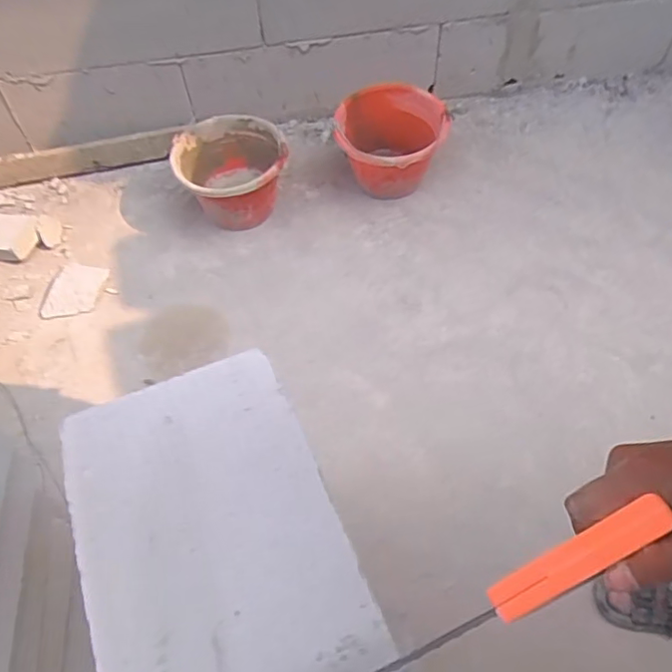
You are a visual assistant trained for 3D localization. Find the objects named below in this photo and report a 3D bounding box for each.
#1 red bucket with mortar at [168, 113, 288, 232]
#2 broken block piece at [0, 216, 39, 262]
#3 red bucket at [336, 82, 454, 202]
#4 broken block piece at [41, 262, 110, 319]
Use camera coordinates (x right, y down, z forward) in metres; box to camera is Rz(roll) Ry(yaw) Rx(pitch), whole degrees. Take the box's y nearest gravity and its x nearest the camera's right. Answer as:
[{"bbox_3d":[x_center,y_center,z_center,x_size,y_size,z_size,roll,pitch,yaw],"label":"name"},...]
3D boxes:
[{"bbox_3d":[-0.233,-0.378,1.321,0.243,0.178,0.262,-1,58,2],"label":"red bucket with mortar"},{"bbox_3d":[-0.759,-0.225,1.284,0.155,0.049,0.107,4,58,6],"label":"broken block piece"},{"bbox_3d":[0.137,-0.453,1.356,0.273,0.184,0.258,-9,58,-2],"label":"red bucket"},{"bbox_3d":[-0.563,-0.095,1.224,0.107,0.021,0.139,8,59,8],"label":"broken block piece"}]

